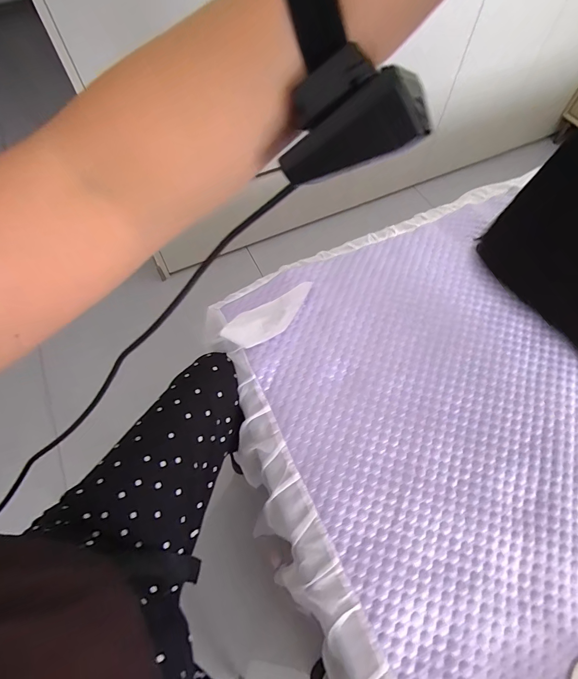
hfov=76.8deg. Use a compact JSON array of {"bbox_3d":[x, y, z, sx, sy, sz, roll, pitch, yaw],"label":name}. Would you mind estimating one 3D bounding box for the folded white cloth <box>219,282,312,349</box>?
[{"bbox_3d":[-0.031,-0.044,0.692,0.191,0.011,0.074,-29,67,-18],"label":"folded white cloth"}]

